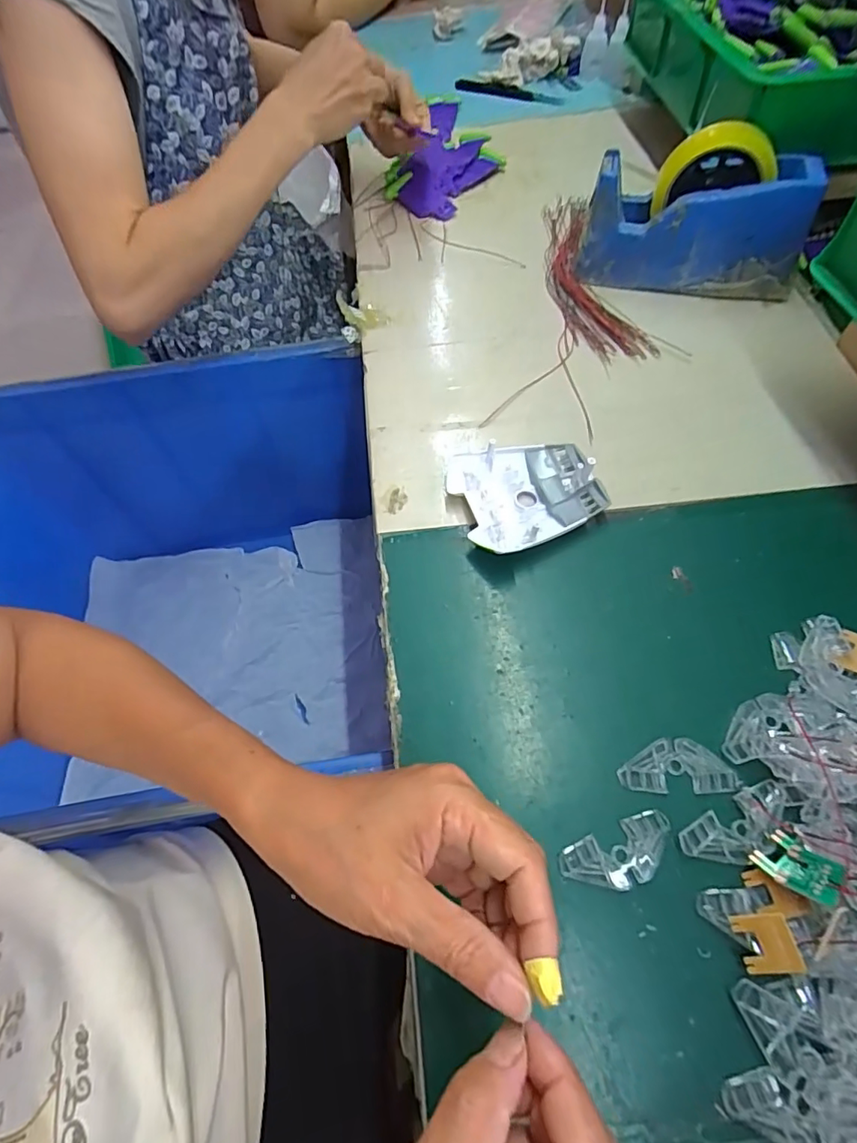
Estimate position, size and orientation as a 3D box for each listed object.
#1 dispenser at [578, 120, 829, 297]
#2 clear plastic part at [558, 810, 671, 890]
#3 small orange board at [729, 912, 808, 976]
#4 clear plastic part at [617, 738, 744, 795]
[{"bbox_3d":[0.250,-0.335,0.496,0.198,0.110,0.069,12,62,10],"label":"dispenser"},{"bbox_3d":[0.107,0.157,0.294,0.065,0.009,0.030,-17,61,-6],"label":"clear plastic part"},{"bbox_3d":[0.168,0.184,0.263,0.025,0.005,0.025,-22,62,21],"label":"small orange board"},{"bbox_3d":[0.149,0.116,0.317,0.067,0.004,0.029,0,61,4],"label":"clear plastic part"}]

